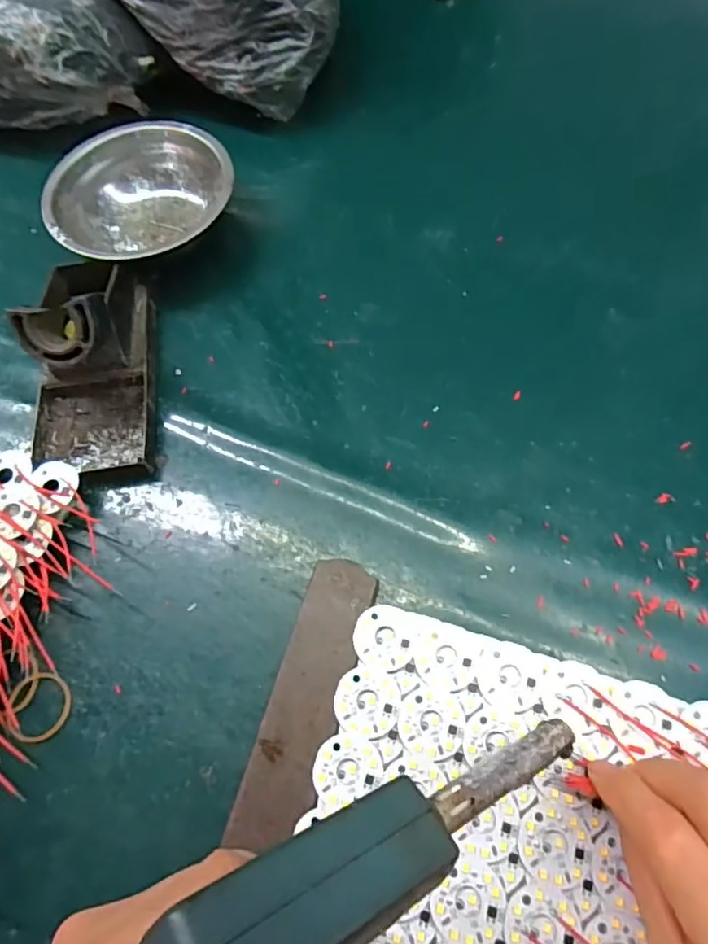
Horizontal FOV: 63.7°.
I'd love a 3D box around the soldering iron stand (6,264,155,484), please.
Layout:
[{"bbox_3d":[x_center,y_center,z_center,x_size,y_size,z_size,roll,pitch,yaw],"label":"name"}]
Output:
[{"bbox_3d":[-0.164,-0.075,0.343,0.068,0.068,0.150,-7,66,0],"label":"soldering iron stand"}]

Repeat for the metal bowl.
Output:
[{"bbox_3d":[-0.152,-0.195,0.418,0.124,0.047,0.124,-1,66,2],"label":"metal bowl"}]

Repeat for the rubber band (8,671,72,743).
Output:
[{"bbox_3d":[-0.158,0.118,0.286,0.028,0.007,0.033,-3,66,1],"label":"rubber band"}]

